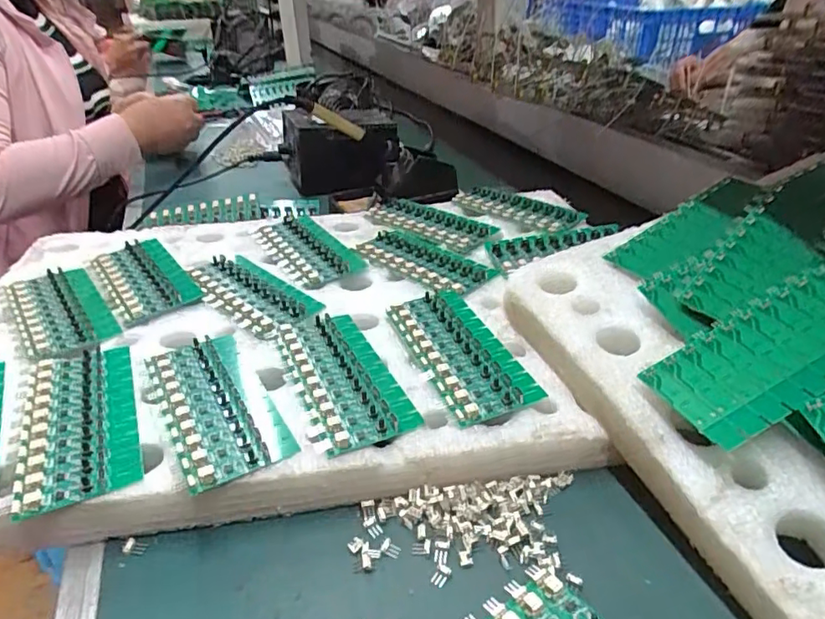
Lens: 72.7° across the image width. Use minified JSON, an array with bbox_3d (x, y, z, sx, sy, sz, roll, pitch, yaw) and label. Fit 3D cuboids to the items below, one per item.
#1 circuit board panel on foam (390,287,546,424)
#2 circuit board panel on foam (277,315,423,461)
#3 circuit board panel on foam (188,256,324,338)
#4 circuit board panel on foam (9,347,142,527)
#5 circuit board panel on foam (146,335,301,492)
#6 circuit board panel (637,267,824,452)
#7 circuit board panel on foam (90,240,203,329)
[{"bbox_3d":[0.032,0.029,0.401,0.062,0.009,0.136,-14,34,-18],"label":"circuit board panel on foam"},{"bbox_3d":[-0.051,0.042,0.381,0.064,0.008,0.137,-15,35,-20],"label":"circuit board panel on foam"},{"bbox_3d":[-0.139,-0.018,0.477,0.139,0.006,0.063,25,41,36],"label":"circuit board panel on foam"},{"bbox_3d":[-0.207,0.066,0.348,0.061,0.010,0.135,-16,35,-21],"label":"circuit board panel on foam"},{"bbox_3d":[-0.127,0.057,0.358,0.060,0.009,0.137,-19,37,-25],"label":"circuit board panel on foam"},{"bbox_3d":[0.202,0.022,0.307,0.137,0.004,0.064,-28,41,-9],"label":"circuit board panel"},{"bbox_3d":[-0.240,-0.032,0.496,0.063,0.009,0.142,-23,38,-29],"label":"circuit board panel on foam"}]

